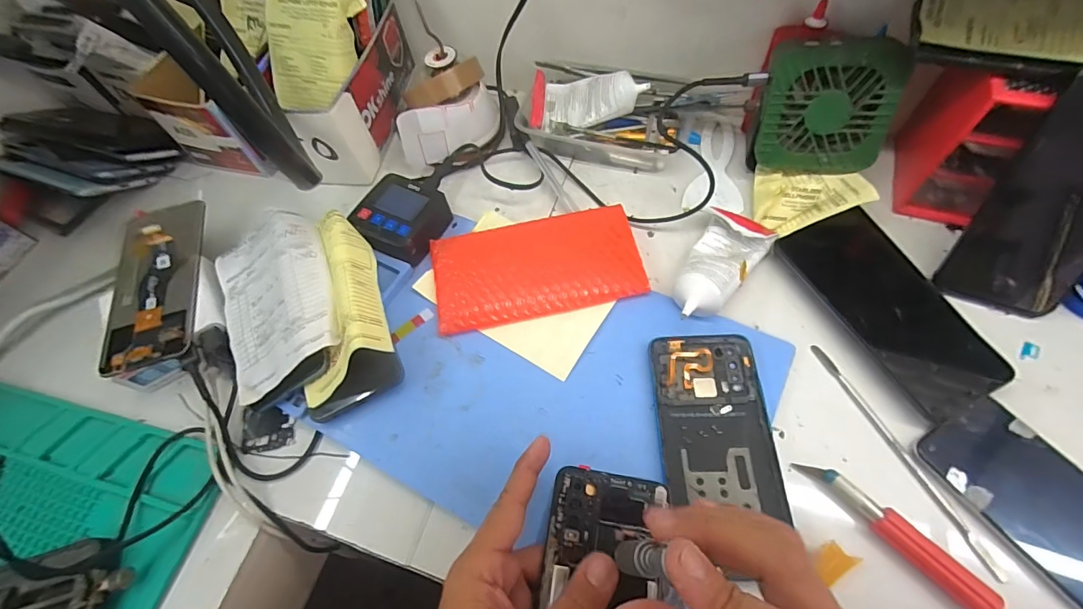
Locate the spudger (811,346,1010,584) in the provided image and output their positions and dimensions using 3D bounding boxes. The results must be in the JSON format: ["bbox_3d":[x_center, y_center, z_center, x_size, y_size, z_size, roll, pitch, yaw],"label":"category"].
[{"bbox_3d":[0.244,0.099,0.320,0.008,0.005,0.167,-23,63,-9],"label":"spudger"}]

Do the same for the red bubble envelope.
[{"bbox_3d":[-0.005,-0.033,0.401,0.170,0.015,0.093,-11,62,-3],"label":"red bubble envelope"}]

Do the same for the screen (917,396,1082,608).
[{"bbox_3d":[0.320,0.135,0.285,0.075,0.013,0.153,-33,63,-12],"label":"screen"}]

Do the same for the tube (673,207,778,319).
[{"bbox_3d":[0.145,-0.033,0.380,0.051,0.028,0.117,31,55,18],"label":"tube"}]

